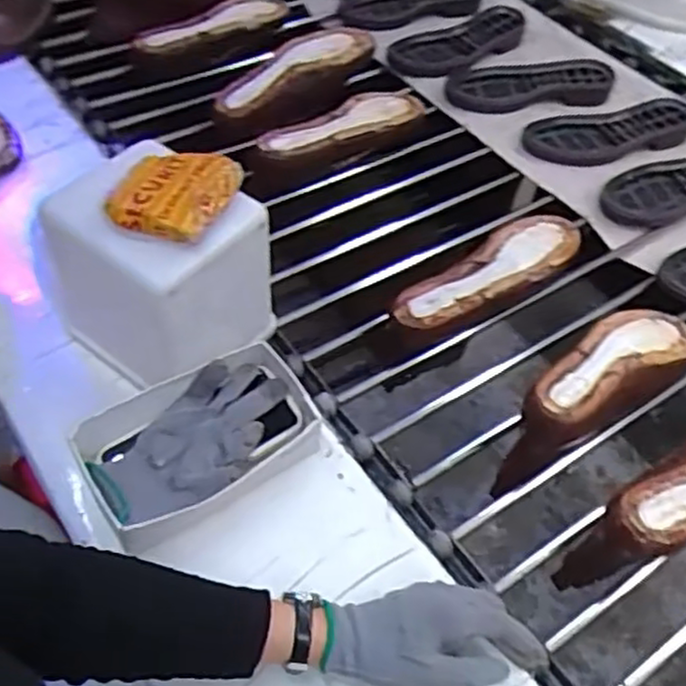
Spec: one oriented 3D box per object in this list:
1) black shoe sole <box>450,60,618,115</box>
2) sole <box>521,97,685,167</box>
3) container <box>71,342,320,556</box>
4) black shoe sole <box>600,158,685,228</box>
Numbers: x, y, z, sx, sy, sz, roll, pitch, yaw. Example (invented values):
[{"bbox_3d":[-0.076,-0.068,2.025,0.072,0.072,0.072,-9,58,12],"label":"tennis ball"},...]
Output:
[{"bbox_3d":[0.278,-0.392,1.089,0.247,0.026,0.095,-5,52,-10],"label":"black shoe sole"},{"bbox_3d":[0.385,-0.302,1.034,0.258,0.026,0.093,-11,53,-14],"label":"sole"},{"bbox_3d":[-0.118,0.085,0.622,0.188,0.060,0.108,-24,58,-23],"label":"container"},{"bbox_3d":[0.463,-0.211,0.966,0.247,0.031,0.093,-14,54,-16],"label":"black shoe sole"}]

